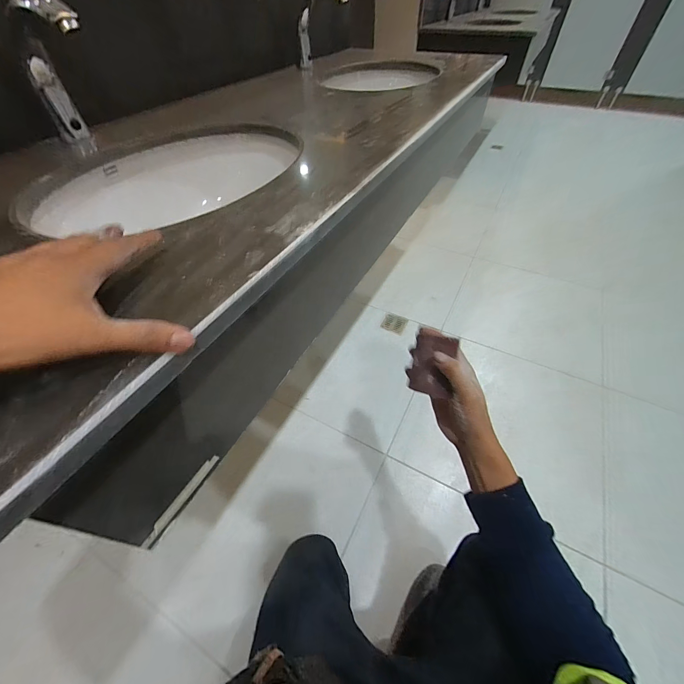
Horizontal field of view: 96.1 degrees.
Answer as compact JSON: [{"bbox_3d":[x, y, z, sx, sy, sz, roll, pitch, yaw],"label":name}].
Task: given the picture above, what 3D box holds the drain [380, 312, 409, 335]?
[{"bbox_3d":[0.228,-0.081,1.336,0.100,0.008,0.095,17,63,21],"label":"drain"}]

